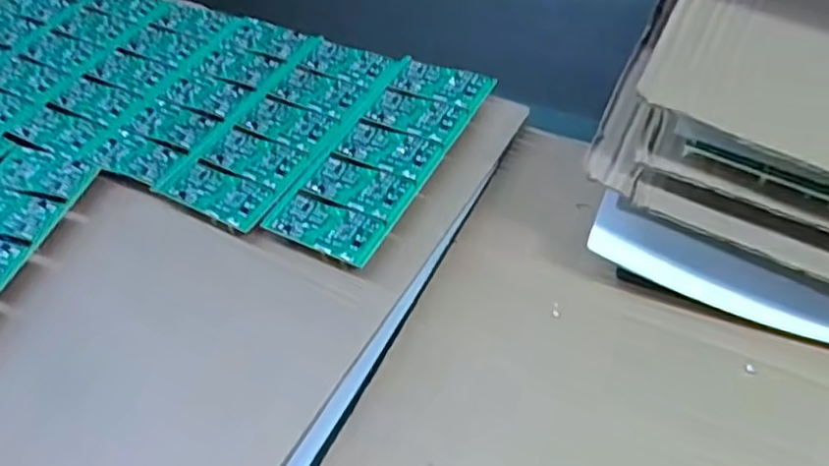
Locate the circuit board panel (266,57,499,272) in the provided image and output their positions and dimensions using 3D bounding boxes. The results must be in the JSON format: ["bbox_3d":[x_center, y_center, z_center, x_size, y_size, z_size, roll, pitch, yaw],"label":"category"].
[{"bbox_3d":[-0.017,-0.055,0.455,0.071,0.005,0.176,23,55,22],"label":"circuit board panel"}]

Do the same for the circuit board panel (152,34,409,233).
[{"bbox_3d":[-0.090,-0.077,0.482,0.082,0.005,0.179,23,56,23],"label":"circuit board panel"}]

